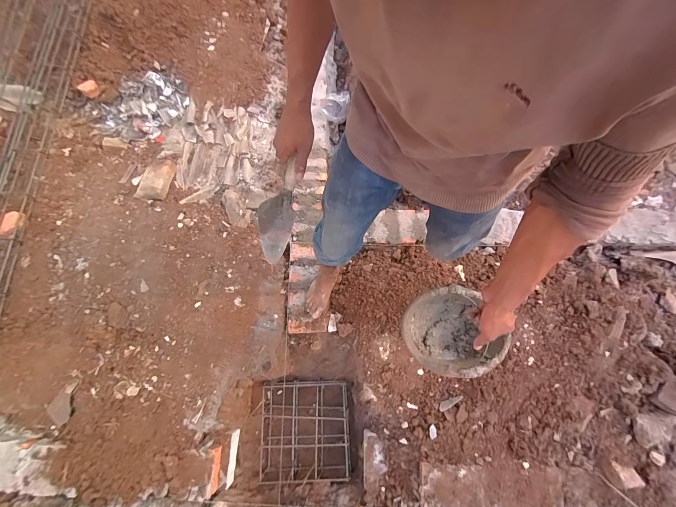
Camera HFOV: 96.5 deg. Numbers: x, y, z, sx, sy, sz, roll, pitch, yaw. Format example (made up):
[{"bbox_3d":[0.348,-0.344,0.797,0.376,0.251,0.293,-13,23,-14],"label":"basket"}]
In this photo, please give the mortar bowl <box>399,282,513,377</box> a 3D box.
[{"bbox_3d":[0.289,0.218,0.812,0.217,0.133,0.215,0,67,0],"label":"mortar bowl"}]

